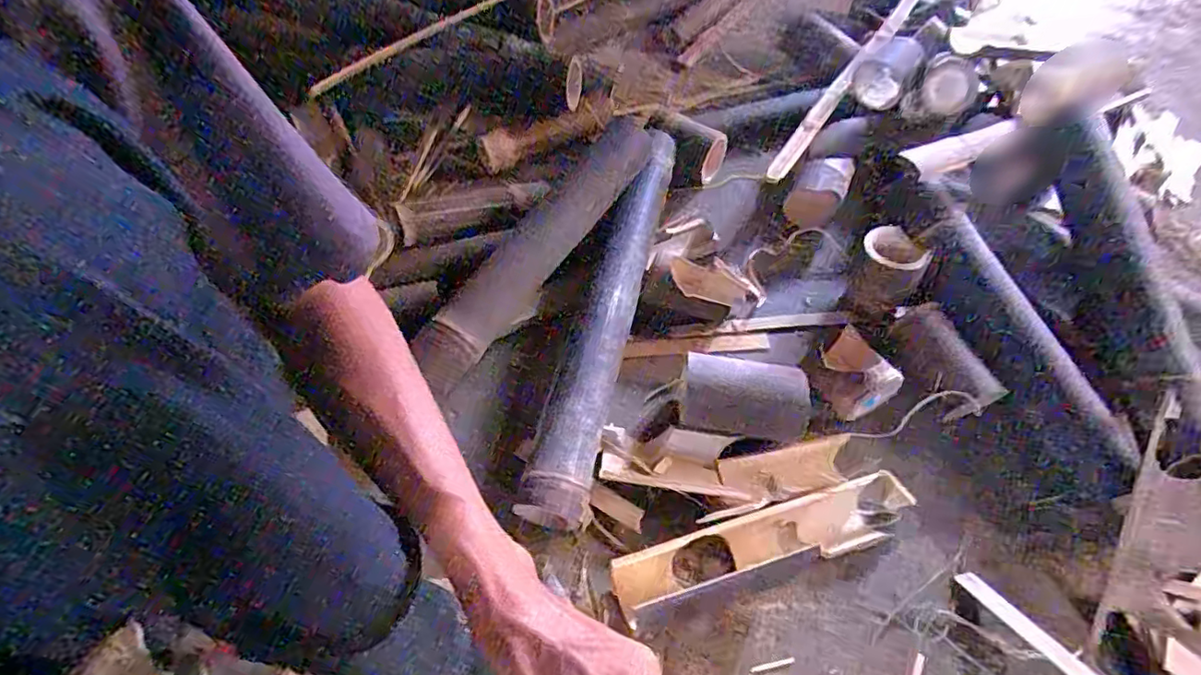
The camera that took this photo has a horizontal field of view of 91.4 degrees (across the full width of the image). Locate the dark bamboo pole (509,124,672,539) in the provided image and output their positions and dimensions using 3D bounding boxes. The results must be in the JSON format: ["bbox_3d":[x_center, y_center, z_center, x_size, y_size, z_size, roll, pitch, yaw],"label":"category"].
[{"bbox_3d":[0.004,-0.017,0.676,0.067,0.070,0.476,13,57,5],"label":"dark bamboo pole"}]

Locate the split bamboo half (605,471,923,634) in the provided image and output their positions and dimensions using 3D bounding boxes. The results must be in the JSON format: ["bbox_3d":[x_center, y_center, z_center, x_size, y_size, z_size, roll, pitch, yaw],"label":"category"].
[{"bbox_3d":[0.169,0.206,0.585,0.312,0.049,0.060,-14,58,-12],"label":"split bamboo half"}]

